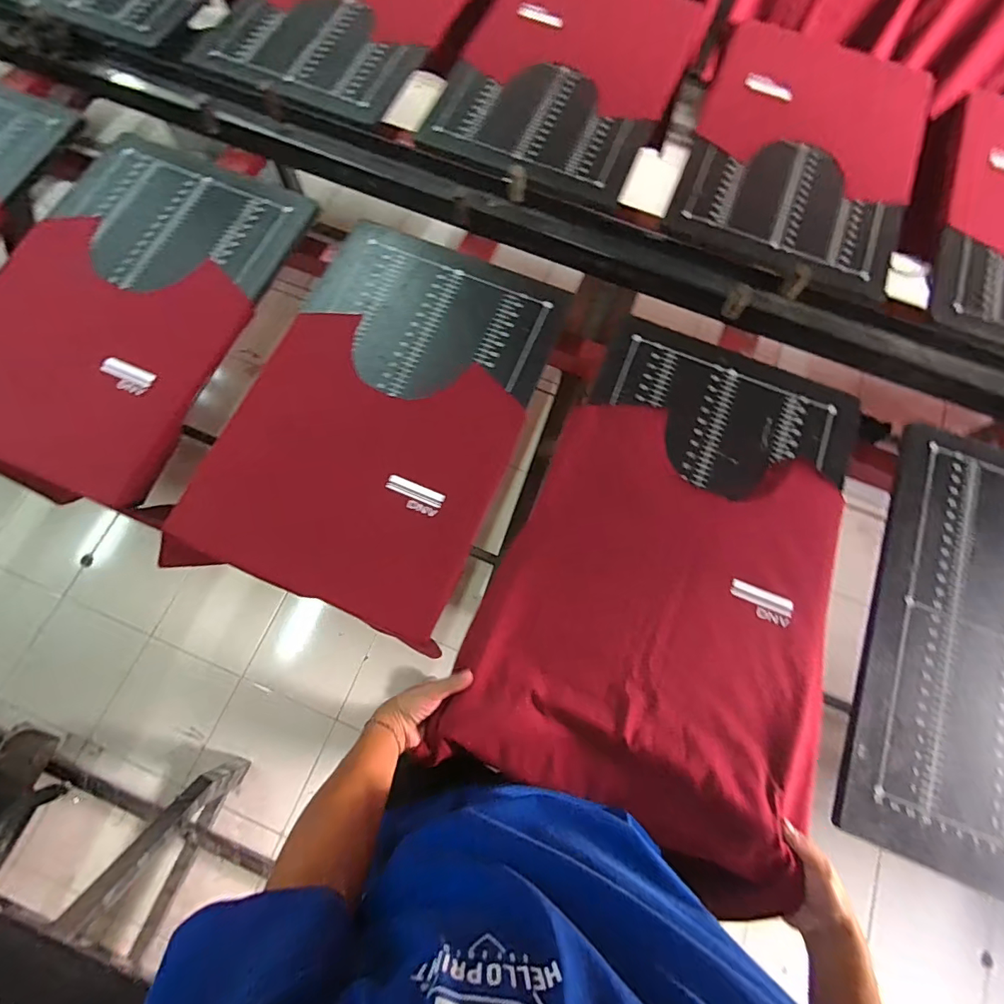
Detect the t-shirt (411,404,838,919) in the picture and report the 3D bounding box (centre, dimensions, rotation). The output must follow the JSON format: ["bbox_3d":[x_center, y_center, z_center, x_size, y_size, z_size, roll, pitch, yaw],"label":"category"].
[{"bbox_3d":[0.225,0.158,0.652,0.439,0.045,0.540,25,73,7],"label":"t-shirt"}]

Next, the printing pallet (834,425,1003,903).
[{"bbox_3d":[0.700,0.206,0.637,0.395,0.022,0.574,22,73,6],"label":"printing pallet"}]

